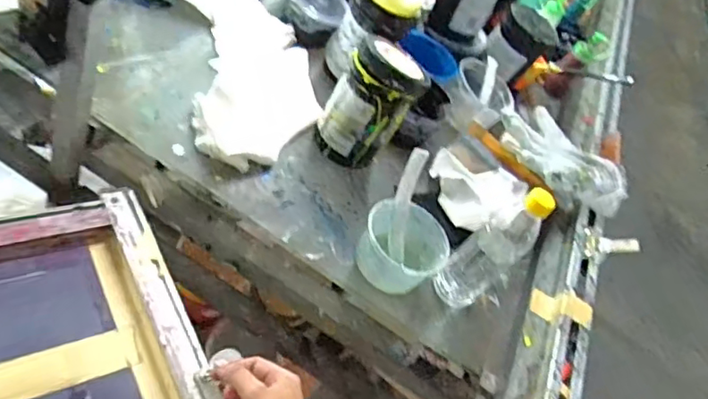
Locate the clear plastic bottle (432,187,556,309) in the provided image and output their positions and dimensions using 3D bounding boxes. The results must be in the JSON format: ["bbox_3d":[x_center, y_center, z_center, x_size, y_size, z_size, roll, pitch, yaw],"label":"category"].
[{"bbox_3d":[0.187,0.057,0.788,0.074,0.215,0.079,-5,55,-43],"label":"clear plastic bottle"}]

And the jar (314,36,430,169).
[{"bbox_3d":[0.015,-0.136,0.892,0.100,0.198,0.104,1,49,-34],"label":"jar"}]

